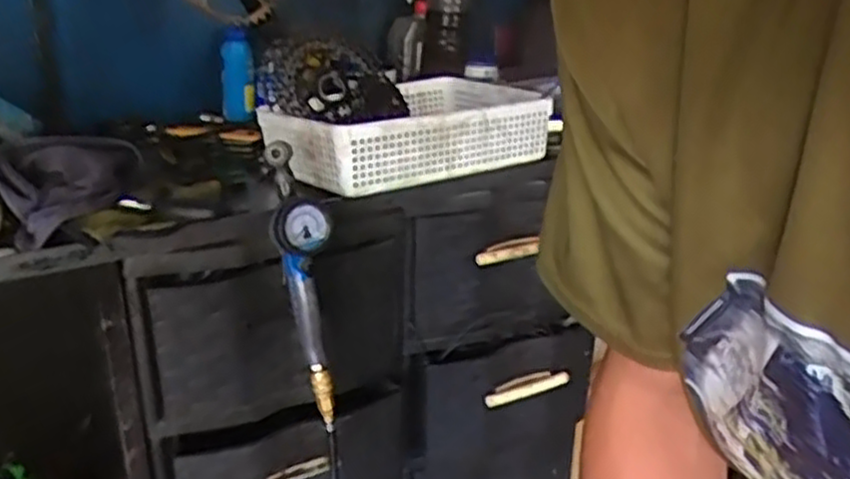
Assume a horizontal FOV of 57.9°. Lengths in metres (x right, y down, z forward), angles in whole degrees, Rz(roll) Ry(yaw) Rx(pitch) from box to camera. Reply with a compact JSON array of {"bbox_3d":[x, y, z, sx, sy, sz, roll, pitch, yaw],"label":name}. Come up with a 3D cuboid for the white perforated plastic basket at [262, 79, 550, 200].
[{"bbox_3d":[-0.035,-0.148,1.009,0.379,0.083,0.248,-14,28,-33],"label":"white perforated plastic basket"}]

